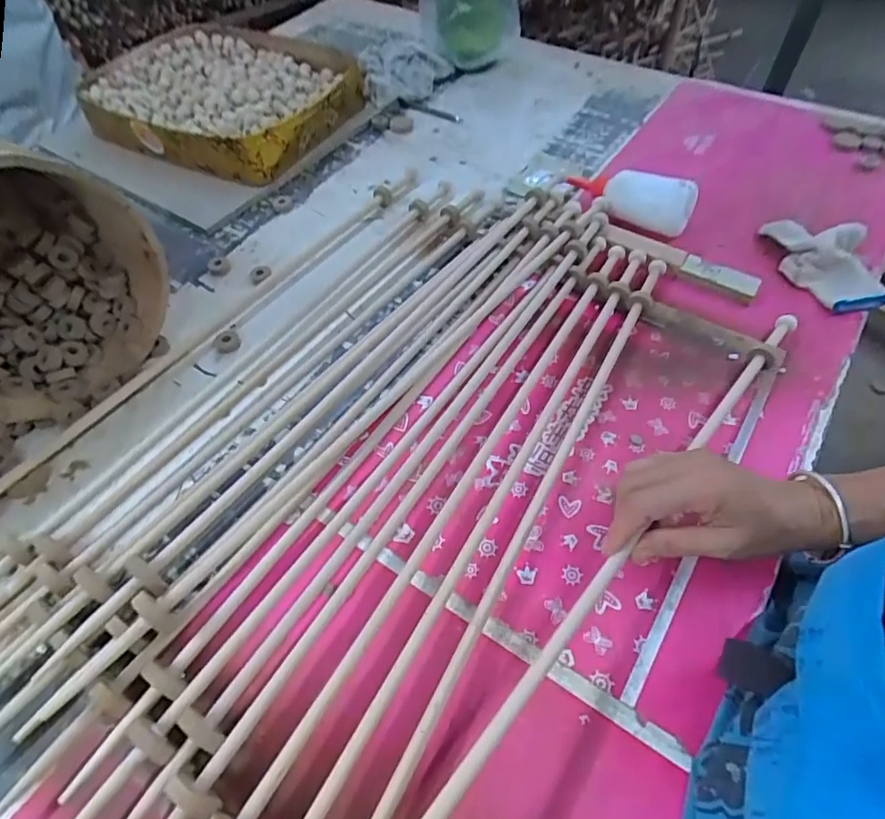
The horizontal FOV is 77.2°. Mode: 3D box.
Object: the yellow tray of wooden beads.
[{"bbox_3d":[-0.337,-0.483,0.871,0.373,0.072,0.313,19,55,15],"label":"yellow tray of wooden beads"}]

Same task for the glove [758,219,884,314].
[{"bbox_3d":[0.428,-0.170,0.622,0.086,0.057,0.148,-13,53,-8],"label":"glove"}]

